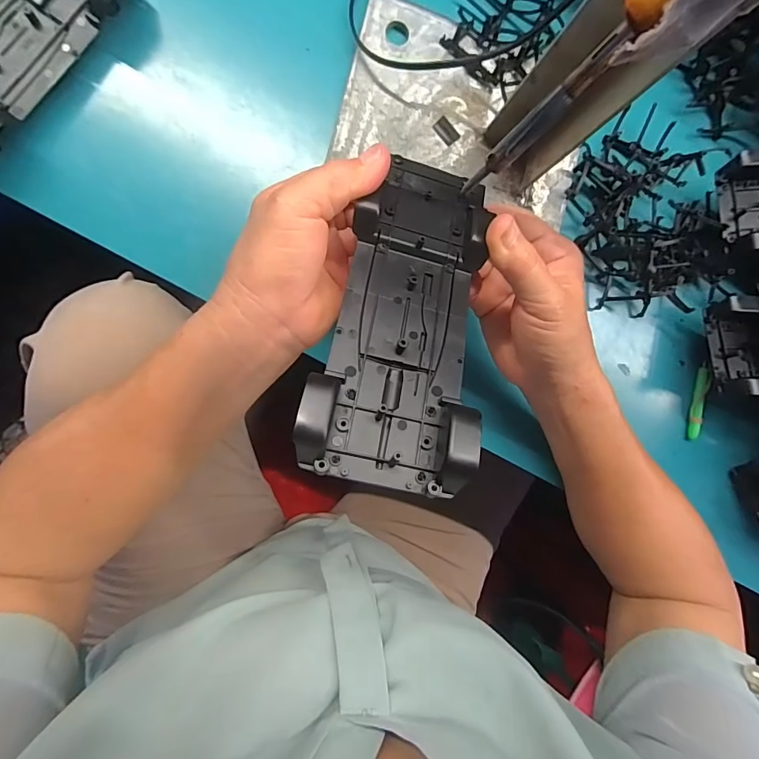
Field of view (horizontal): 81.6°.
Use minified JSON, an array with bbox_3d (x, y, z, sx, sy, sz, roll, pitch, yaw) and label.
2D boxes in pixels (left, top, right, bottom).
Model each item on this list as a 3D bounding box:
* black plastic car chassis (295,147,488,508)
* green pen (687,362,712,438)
[{"bbox_3d":[0.016,-0.042,0.227,0.076,0.023,0.189,15,66,-10],"label":"black plastic car chassis"},{"bbox_3d":[0.282,0.020,0.387,0.009,0.008,0.066,8,91,-10],"label":"green pen"}]

